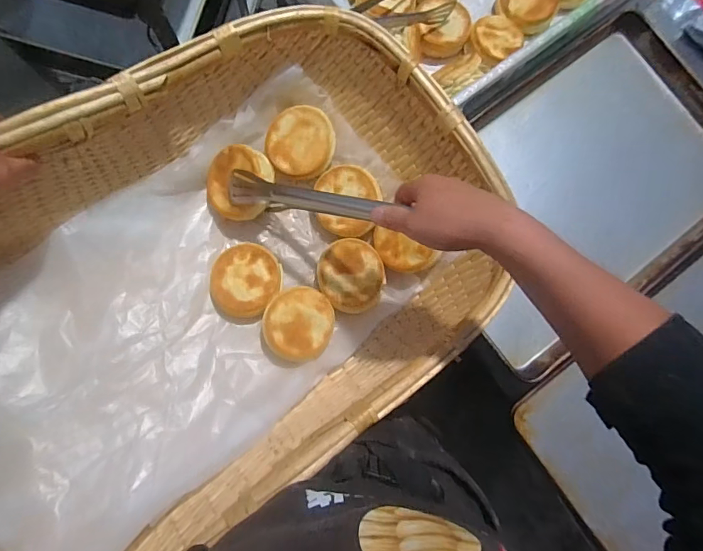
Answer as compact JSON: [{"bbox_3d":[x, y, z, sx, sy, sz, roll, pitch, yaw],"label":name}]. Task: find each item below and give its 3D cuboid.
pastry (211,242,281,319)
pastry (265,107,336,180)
[{"bbox_3d":[-0.152,0.004,0.628,0.097,0.031,0.101,0,82,-3],"label":"pastry"},{"bbox_3d":[-0.072,-0.190,0.642,0.097,0.028,0.097,1,100,5],"label":"pastry"}]

